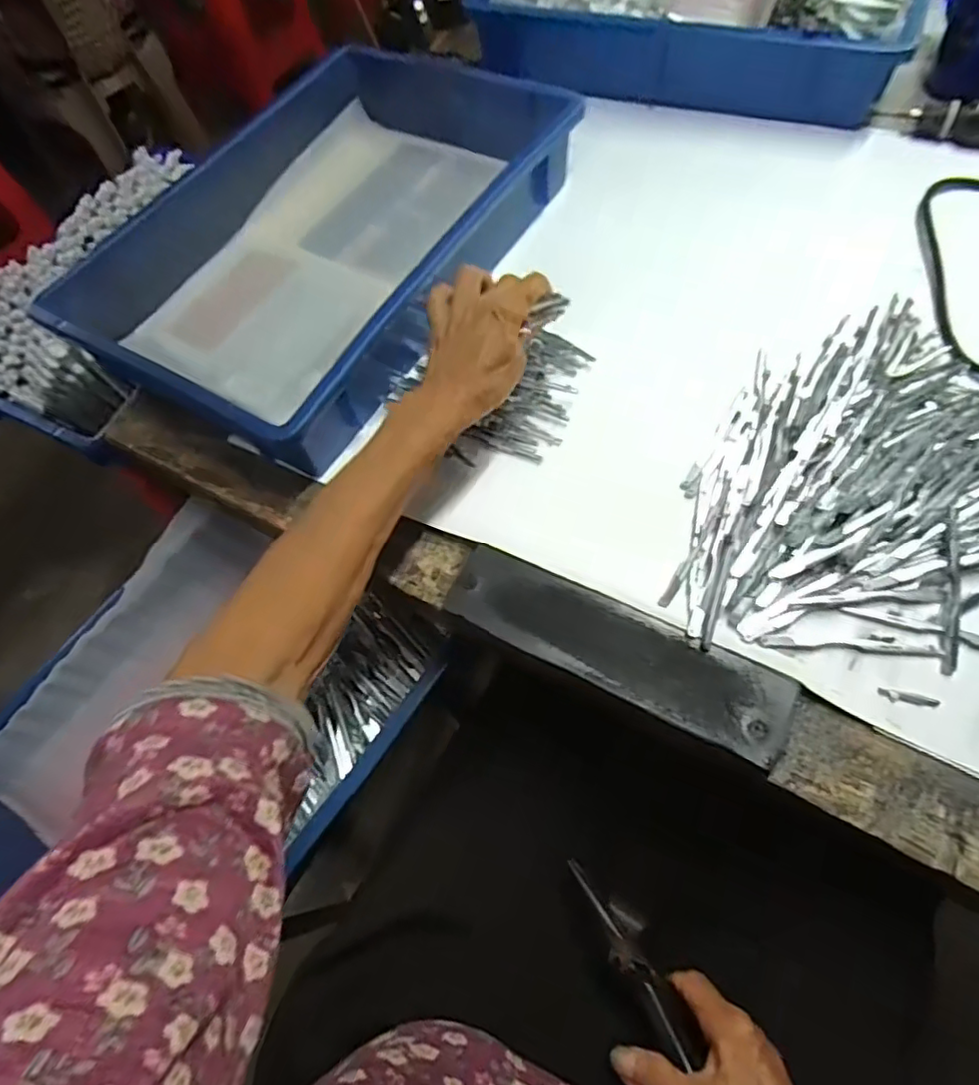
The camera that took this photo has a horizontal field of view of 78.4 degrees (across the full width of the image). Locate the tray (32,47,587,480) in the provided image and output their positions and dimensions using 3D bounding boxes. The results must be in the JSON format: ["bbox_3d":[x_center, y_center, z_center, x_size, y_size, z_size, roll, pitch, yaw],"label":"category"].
[{"bbox_3d":[-0.128,-0.291,0.542,0.291,0.090,0.476,27,70,18],"label":"tray"}]

